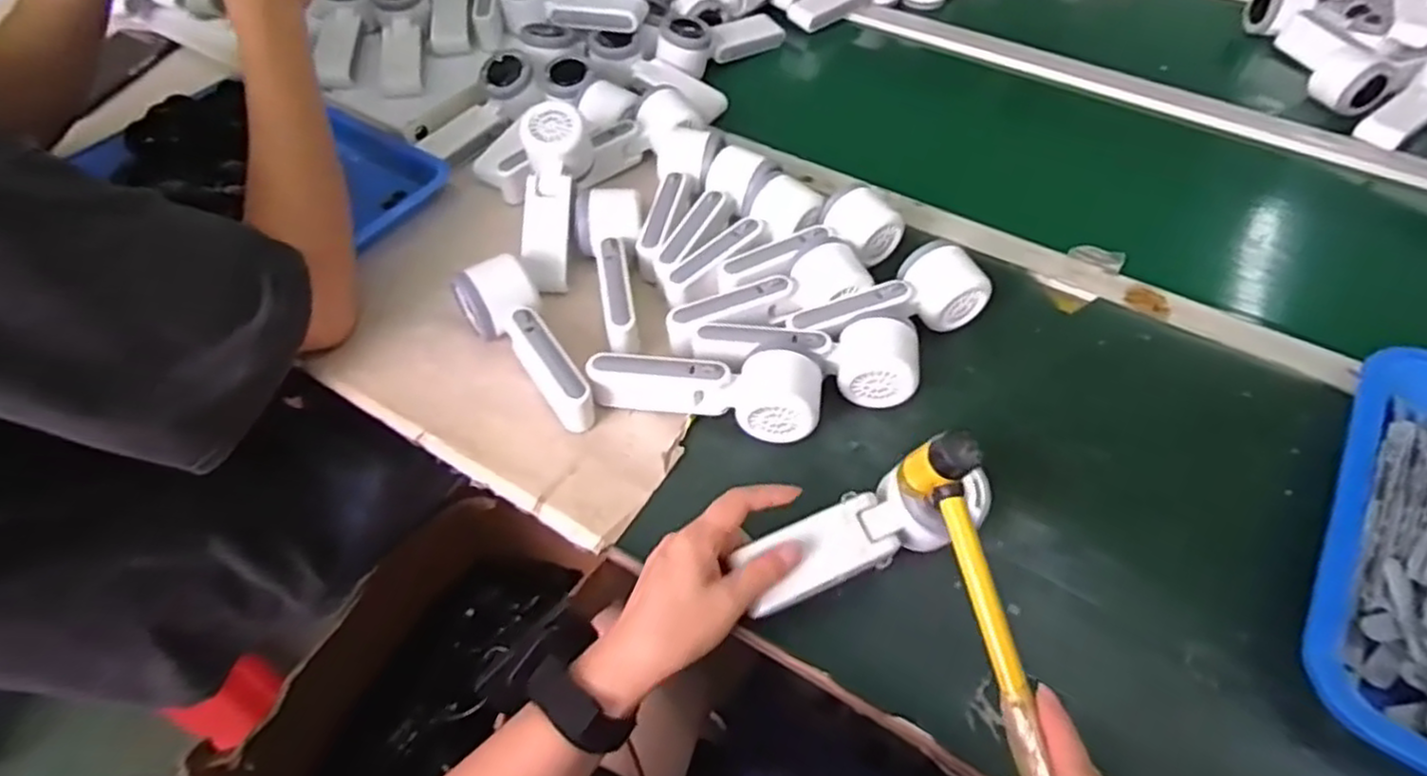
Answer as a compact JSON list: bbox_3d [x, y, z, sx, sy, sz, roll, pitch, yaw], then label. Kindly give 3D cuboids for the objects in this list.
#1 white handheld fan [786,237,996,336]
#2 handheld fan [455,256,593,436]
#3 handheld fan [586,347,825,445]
[{"bbox_3d":[0.135,-0.072,0.580,0.164,0.045,0.058,-14,53,-11],"label":"white handheld fan"},{"bbox_3d":[-0.143,-0.029,0.546,0.060,0.057,0.149,-22,55,-17],"label":"handheld fan"},{"bbox_3d":[-0.007,-0.001,0.533,0.166,0.053,0.059,7,52,5],"label":"handheld fan"}]

